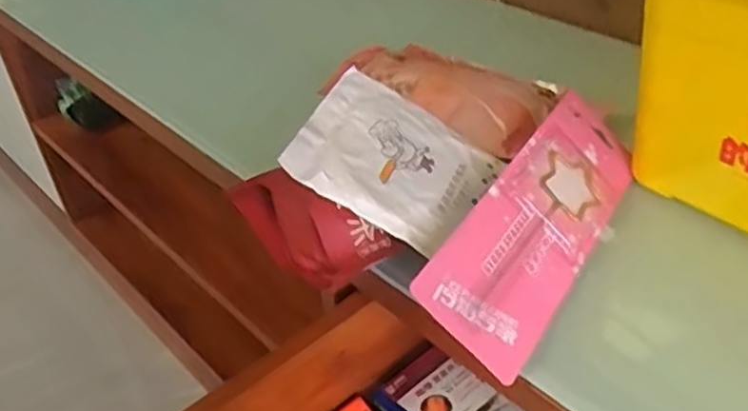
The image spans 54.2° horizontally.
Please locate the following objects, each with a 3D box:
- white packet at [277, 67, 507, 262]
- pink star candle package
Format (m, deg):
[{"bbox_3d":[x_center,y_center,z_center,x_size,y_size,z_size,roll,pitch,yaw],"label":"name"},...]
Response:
[{"bbox_3d":[0.015,-0.030,0.496,0.125,0.009,0.118,30,46,2],"label":"white packet"},{"bbox_3d":[0.116,0.007,0.496,0.081,0.010,0.248,46,51,-1],"label":"pink star candle package"}]

